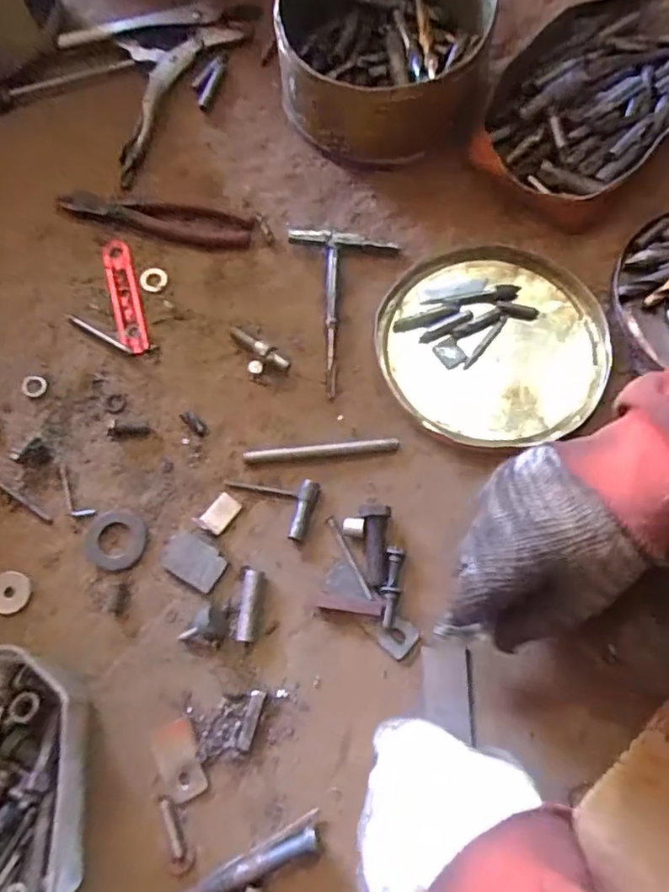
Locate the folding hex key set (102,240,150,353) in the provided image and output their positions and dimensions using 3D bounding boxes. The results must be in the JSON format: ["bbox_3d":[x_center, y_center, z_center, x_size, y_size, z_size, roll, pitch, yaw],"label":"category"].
[{"bbox_3d":[-0.183,-0.131,0.531,0.025,0.009,0.109,-14,72,-4],"label":"folding hex key set"}]

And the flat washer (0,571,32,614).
[{"bbox_3d":[-0.245,0.110,0.458,0.032,0.004,0.031,14,61,4],"label":"flat washer"}]

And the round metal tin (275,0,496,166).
[{"bbox_3d":[0.045,-0.361,0.558,0.176,0.103,0.180,0,71,1],"label":"round metal tin"}]

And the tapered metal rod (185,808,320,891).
[{"bbox_3d":[-0.087,0.285,0.379,0.172,0.013,0.017,-27,73,-8],"label":"tapered metal rod"}]

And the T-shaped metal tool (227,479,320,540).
[{"bbox_3d":[-0.052,0.043,0.477,0.072,0.013,0.047,15,72,6],"label":"T-shaped metal tool"}]

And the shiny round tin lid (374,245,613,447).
[{"bbox_3d":[0.133,-0.087,0.515,0.186,0.015,0.177,-1,71,1],"label":"shiny round tin lid"}]

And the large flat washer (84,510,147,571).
[{"bbox_3d":[-0.170,0.073,0.473,0.044,0.005,0.044,0,71,1],"label":"large flat washer"}]

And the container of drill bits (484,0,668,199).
[{"bbox_3d":[0.247,-0.340,0.577,0.154,0.051,0.255,36,76,12],"label":"container of drill bits"}]

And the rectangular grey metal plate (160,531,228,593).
[{"bbox_3d":[-0.109,0.087,0.467,0.048,0.009,0.032,29,73,6],"label":"rectangular grey metal plate"}]

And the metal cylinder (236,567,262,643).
[{"bbox_3d":[-0.063,0.118,0.451,0.013,0.013,0.051,4,71,2],"label":"metal cylinder"}]

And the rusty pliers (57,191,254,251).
[{"bbox_3d":[-0.163,-0.205,0.549,0.174,0.022,0.040,7,72,4],"label":"rusty pliers"}]

